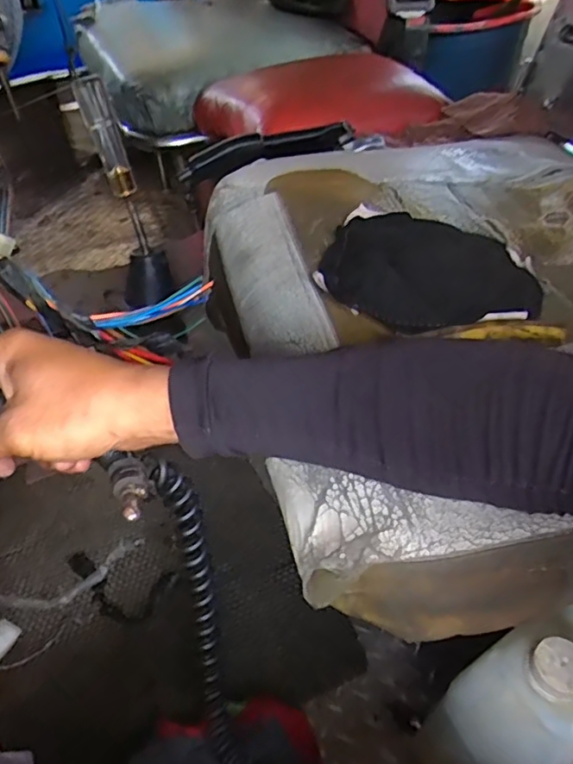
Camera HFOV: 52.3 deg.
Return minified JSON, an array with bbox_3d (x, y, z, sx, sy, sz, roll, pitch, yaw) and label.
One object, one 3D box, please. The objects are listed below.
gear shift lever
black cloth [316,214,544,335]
[{"bbox_3d":[-0.226,-0.257,0.836,0.076,0.315,0.088,-12,44,-9],"label":"gear shift lever"},{"bbox_3d":[0.111,-0.085,0.445,0.161,0.025,0.153,-1,44,2],"label":"black cloth"}]

